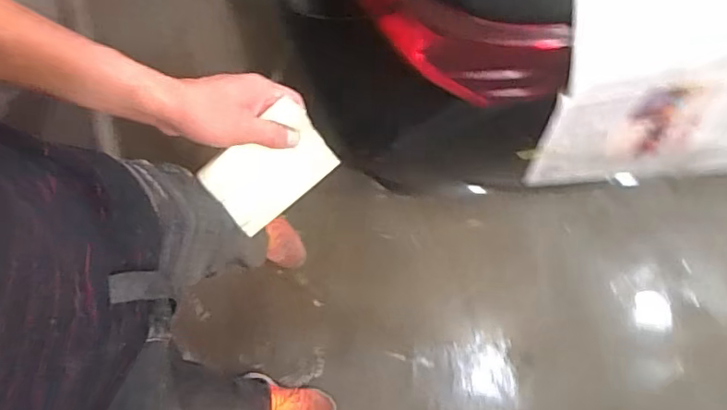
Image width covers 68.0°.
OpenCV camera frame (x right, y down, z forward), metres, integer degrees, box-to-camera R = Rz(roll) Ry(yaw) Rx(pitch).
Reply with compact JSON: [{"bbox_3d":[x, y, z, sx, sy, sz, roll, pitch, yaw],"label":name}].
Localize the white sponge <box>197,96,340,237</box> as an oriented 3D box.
[{"bbox_3d":[-0.097,-0.036,0.549,0.124,0.008,0.087,-38,111,8],"label":"white sponge"}]

